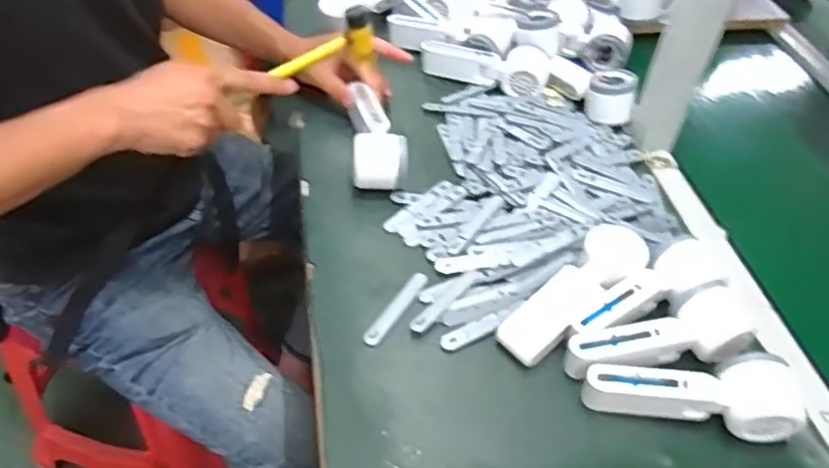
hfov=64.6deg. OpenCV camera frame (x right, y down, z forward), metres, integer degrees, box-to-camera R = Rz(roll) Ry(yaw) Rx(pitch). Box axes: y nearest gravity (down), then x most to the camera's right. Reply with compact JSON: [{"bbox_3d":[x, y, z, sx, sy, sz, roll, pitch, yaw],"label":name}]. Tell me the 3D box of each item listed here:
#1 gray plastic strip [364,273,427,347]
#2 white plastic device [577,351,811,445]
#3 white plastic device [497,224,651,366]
[{"bbox_3d":[-0.016,0.069,0.610,0.016,0.004,0.095,27,52,18],"label":"gray plastic strip"},{"bbox_3d":[0.230,0.127,0.548,0.170,0.051,0.059,11,49,4],"label":"white plastic device"},{"bbox_3d":[0.152,0.055,0.607,0.060,0.041,0.172,37,56,25],"label":"white plastic device"}]

